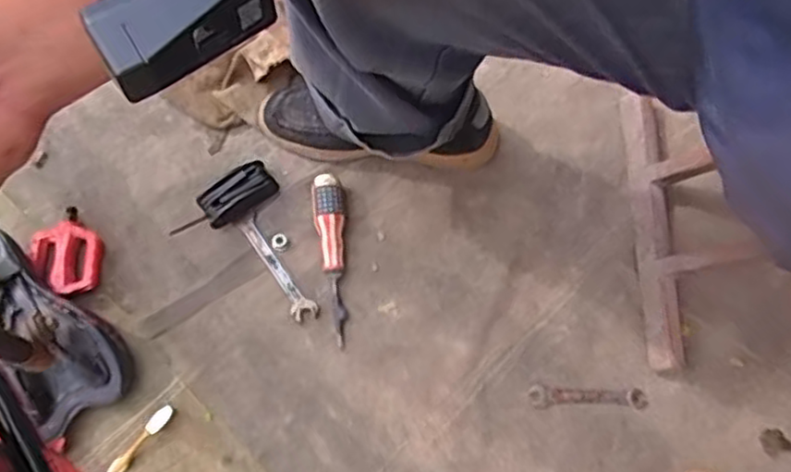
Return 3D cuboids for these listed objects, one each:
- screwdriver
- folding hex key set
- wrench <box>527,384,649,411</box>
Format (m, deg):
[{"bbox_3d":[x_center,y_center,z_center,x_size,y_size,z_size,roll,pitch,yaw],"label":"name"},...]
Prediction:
[{"bbox_3d":[-0.068,0.019,0.761,0.033,0.039,0.188,-5,71,-3],"label":"screwdriver"},{"bbox_3d":[-0.193,-0.037,0.783,0.121,0.026,0.050,-34,75,-12],"label":"folding hex key set"},{"bbox_3d":[0.203,0.172,0.738,0.124,0.004,0.023,1,71,-1],"label":"wrench"}]

